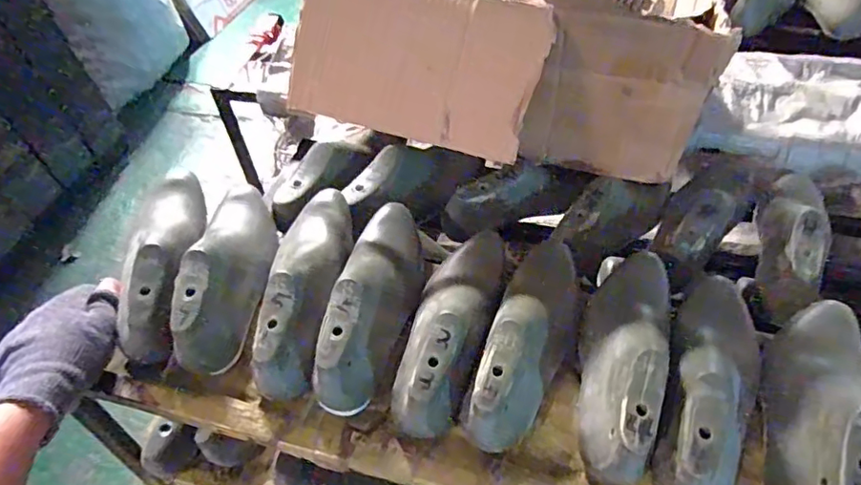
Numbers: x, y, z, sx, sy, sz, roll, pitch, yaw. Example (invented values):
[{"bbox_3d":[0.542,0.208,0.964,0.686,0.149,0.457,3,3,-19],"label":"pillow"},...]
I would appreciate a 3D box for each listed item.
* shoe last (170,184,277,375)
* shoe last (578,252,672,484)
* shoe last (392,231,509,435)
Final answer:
[{"bbox_3d":[-0.198,0.011,0.547,0.067,0.075,0.235,-8,48,-5],"label":"shoe last"},{"bbox_3d":[0.176,0.093,0.490,0.071,0.081,0.243,14,37,14],"label":"shoe last"},{"bbox_3d":[0.022,0.059,0.505,0.072,0.073,0.243,10,49,11],"label":"shoe last"}]

